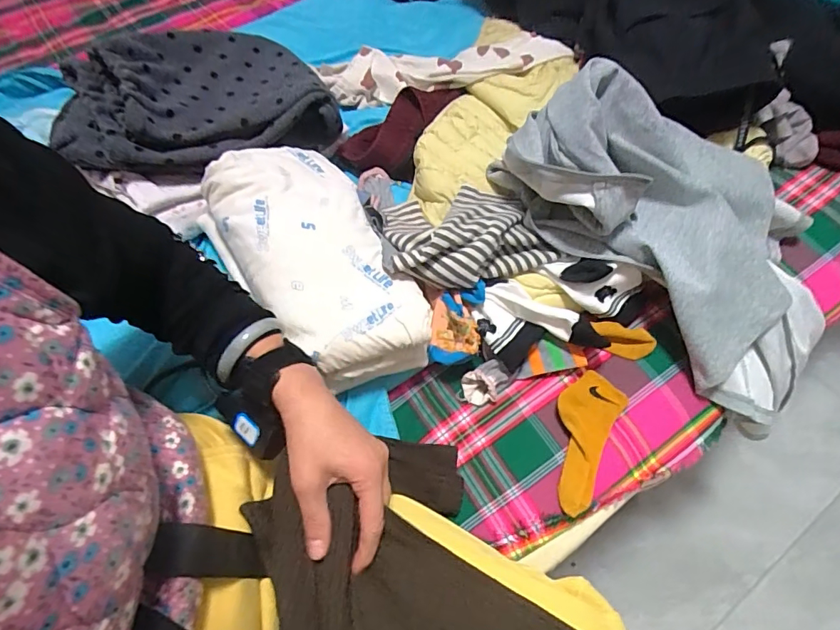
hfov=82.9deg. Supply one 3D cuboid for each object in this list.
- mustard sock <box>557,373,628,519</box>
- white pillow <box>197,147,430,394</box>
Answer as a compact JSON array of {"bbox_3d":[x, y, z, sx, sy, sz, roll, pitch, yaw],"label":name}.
[{"bbox_3d":[0.177,0.135,0.528,0.065,0.030,0.155,23,62,18],"label":"mustard sock"},{"bbox_3d":[-0.114,-0.070,0.547,0.187,0.090,0.317,-35,61,-17],"label":"white pillow"}]

